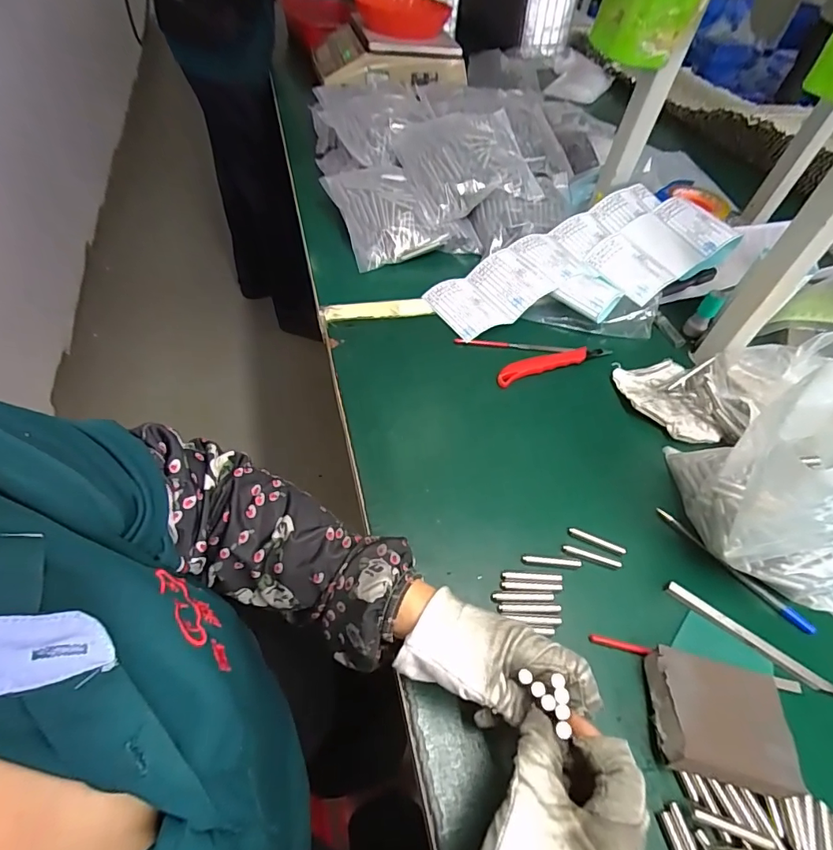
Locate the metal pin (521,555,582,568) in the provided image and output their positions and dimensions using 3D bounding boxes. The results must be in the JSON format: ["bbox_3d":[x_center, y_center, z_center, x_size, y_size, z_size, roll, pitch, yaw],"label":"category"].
[{"bbox_3d":[0.113,0.113,0.394,0.049,0.004,0.008,6,51,-3],"label":"metal pin"}]

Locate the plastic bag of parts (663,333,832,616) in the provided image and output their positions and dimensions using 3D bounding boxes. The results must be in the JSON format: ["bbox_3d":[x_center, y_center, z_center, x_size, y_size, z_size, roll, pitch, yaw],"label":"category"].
[{"bbox_3d":[0.293,0.029,0.363,0.143,0.205,0.148,8,51,-2],"label":"plastic bag of parts"}]

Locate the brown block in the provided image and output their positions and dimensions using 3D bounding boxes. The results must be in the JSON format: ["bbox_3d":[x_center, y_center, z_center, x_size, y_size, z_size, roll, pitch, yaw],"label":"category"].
[{"bbox_3d":[0.203,0.199,0.322,0.078,0.033,0.070,14,51,3],"label":"brown block"}]

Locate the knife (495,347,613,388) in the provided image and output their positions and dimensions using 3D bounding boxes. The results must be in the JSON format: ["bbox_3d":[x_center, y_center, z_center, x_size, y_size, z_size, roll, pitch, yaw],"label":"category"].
[{"bbox_3d":[0.158,-0.074,0.547,0.153,0.010,0.025,-16,56,-20],"label":"knife"}]

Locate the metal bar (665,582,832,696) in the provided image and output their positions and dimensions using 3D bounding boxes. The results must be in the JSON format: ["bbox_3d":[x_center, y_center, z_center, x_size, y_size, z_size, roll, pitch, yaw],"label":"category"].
[{"bbox_3d":[0.262,0.167,0.372,0.134,0.005,0.015,33,53,15],"label":"metal bar"}]

